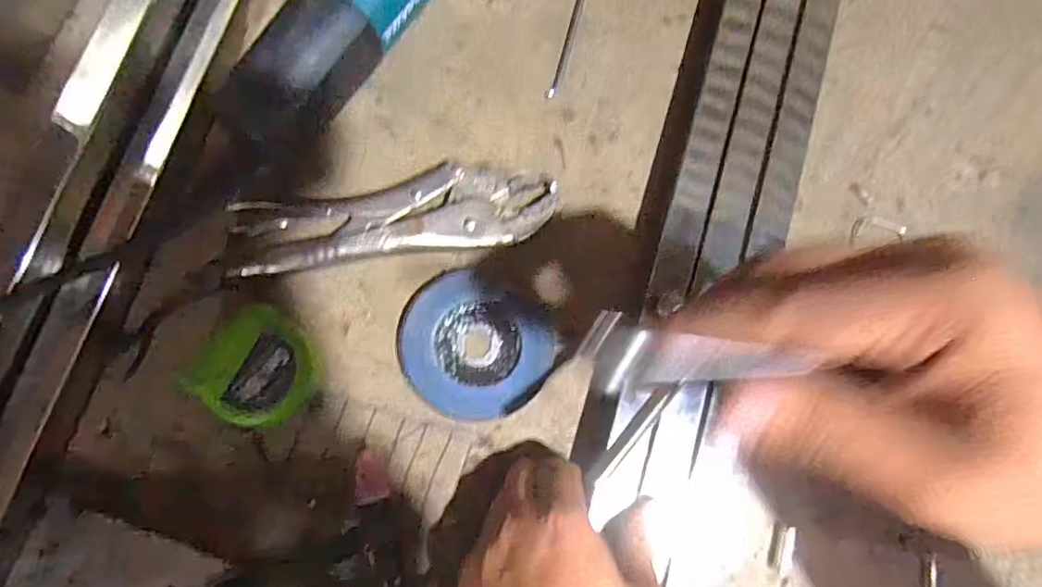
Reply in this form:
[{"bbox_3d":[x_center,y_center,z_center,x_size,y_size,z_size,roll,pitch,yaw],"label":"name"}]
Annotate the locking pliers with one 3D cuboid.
[{"bbox_3d":[-0.082,-0.051,0.363,0.208,0.021,0.055,-7,82,-5],"label":"locking pliers"}]

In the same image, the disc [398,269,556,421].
[{"bbox_3d":[-0.028,0.032,0.360,0.097,0.010,0.095,-1,82,-4],"label":"disc"}]

